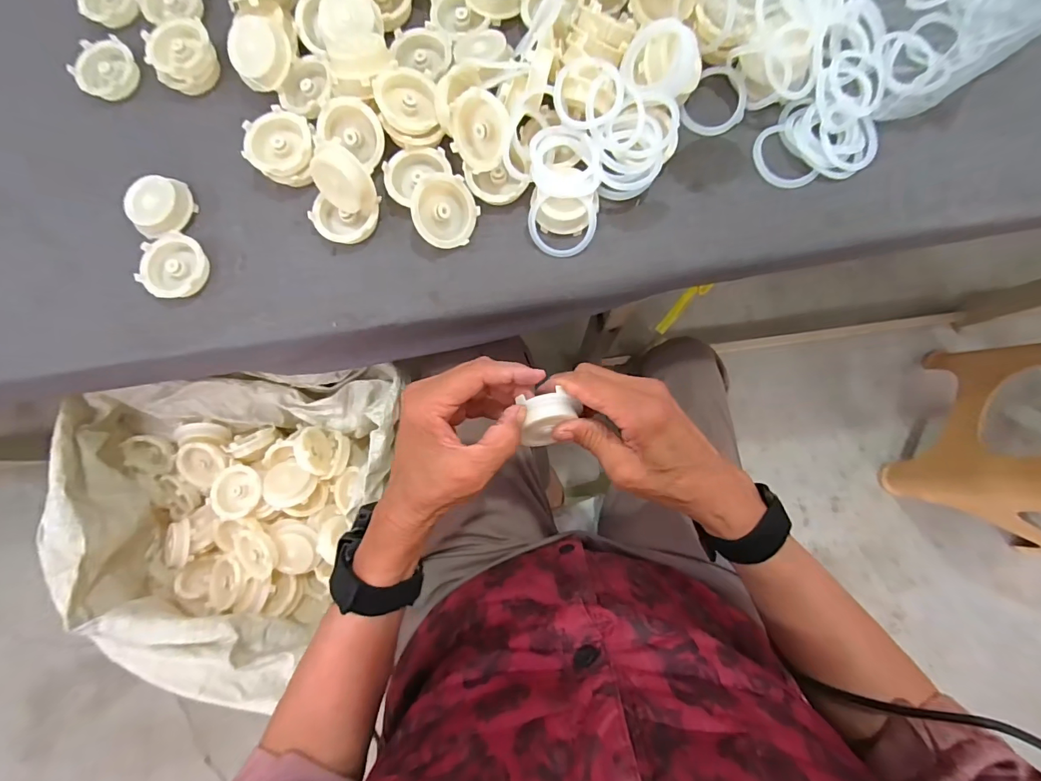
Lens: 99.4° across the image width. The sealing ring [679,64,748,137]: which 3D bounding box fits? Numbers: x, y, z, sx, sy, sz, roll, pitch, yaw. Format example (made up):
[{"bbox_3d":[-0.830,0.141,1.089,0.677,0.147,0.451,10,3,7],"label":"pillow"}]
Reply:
[{"bbox_3d":[0.177,-0.258,0.395,0.052,0.011,0.063,31,95,11],"label":"sealing ring"}]

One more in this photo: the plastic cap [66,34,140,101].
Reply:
[{"bbox_3d":[-0.409,-0.317,0.435,0.058,0.012,0.061,0,84,4],"label":"plastic cap"}]

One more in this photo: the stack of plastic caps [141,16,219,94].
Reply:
[{"bbox_3d":[-0.321,-0.320,0.421,0.061,0.025,0.061,-39,83,-1],"label":"stack of plastic caps"}]

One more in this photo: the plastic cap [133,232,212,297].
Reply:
[{"bbox_3d":[-0.313,-0.112,0.399,0.058,0.023,0.057,0,84,4],"label":"plastic cap"}]

